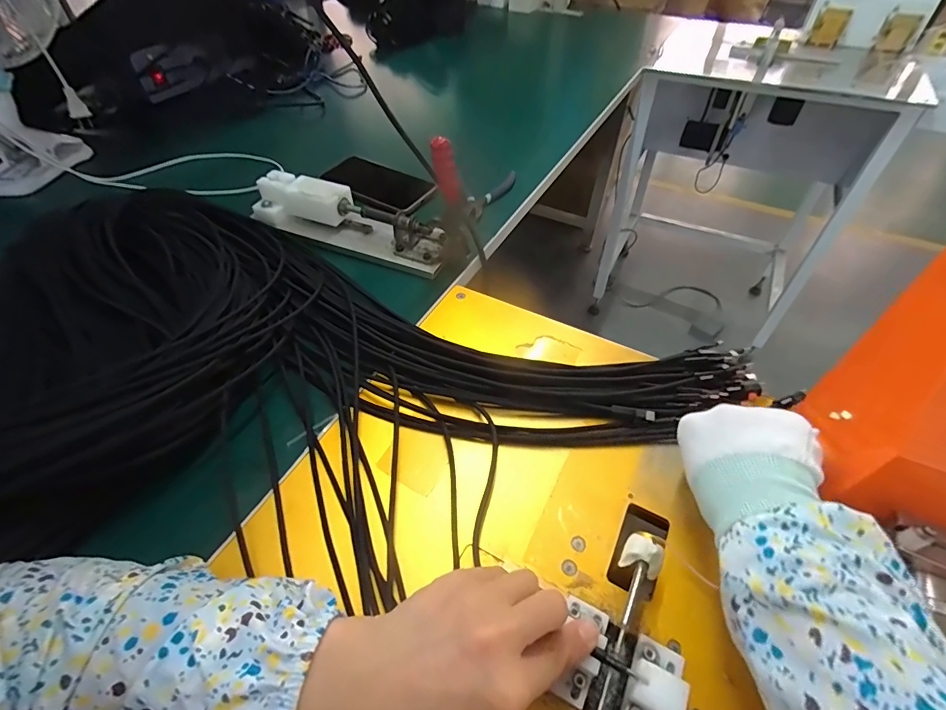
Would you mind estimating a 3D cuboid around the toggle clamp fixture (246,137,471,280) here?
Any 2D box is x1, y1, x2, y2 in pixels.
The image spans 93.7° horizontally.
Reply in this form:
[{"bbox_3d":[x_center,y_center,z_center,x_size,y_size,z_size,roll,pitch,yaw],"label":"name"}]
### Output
[{"bbox_3d":[-0.129,-0.174,0.493,0.290,0.119,0.059,18,52,15],"label":"toggle clamp fixture"}]

